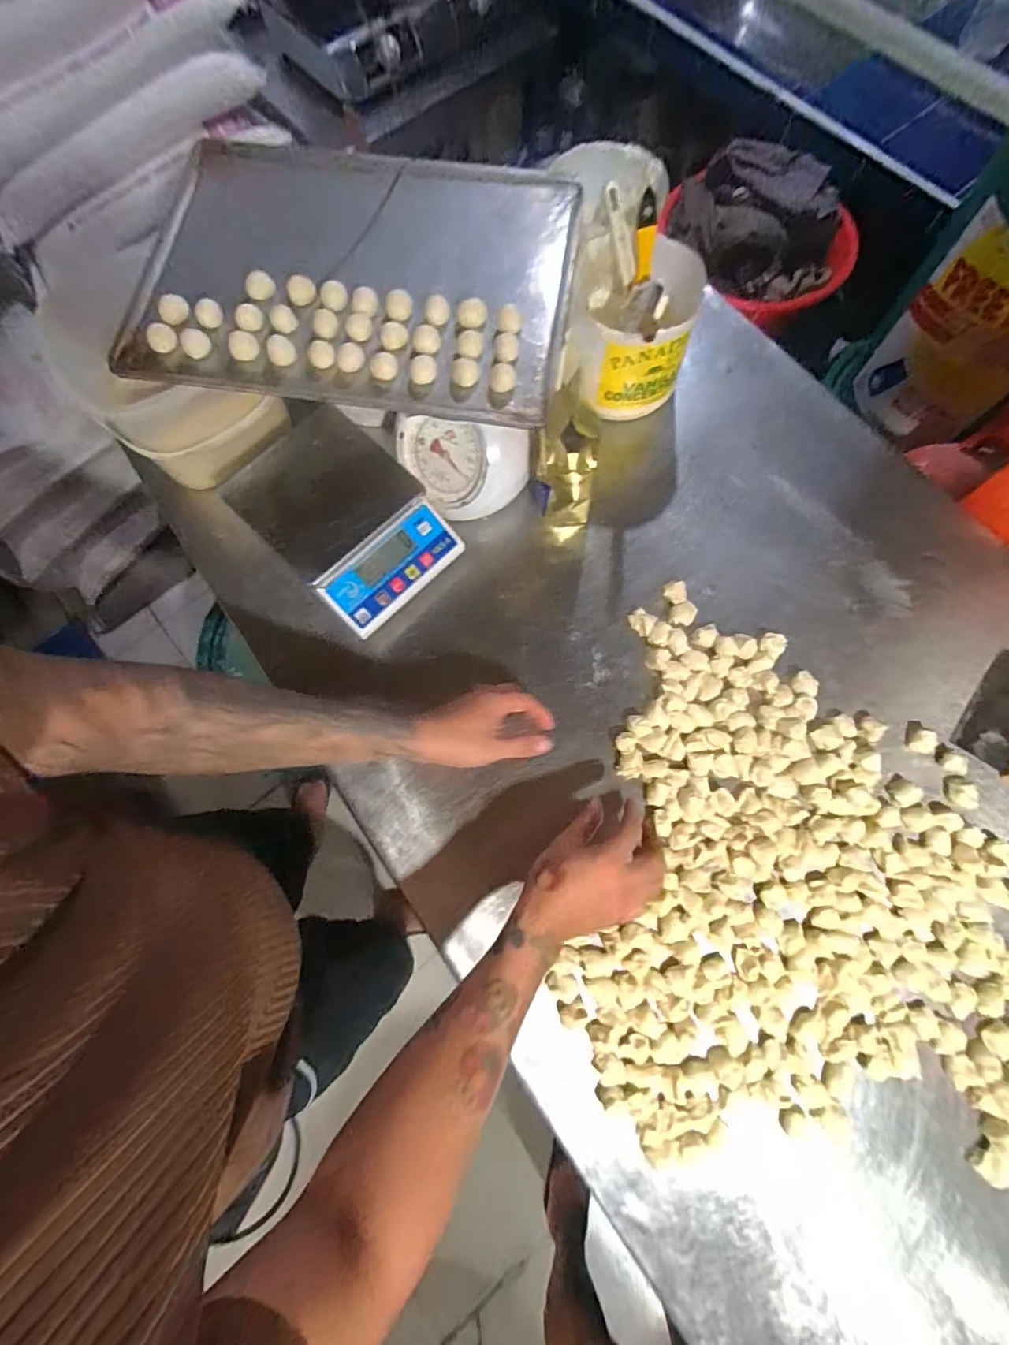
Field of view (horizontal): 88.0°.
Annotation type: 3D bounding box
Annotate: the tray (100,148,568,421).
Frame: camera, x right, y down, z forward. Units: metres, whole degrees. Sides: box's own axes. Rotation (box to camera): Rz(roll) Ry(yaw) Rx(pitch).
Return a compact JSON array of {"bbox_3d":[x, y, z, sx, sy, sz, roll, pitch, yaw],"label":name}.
[{"bbox_3d":[-0.173,-0.443,0.568,0.480,0.035,0.336,8,75,4],"label":"tray"}]

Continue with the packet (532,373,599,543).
[{"bbox_3d":[0.073,-0.251,0.645,0.073,0.147,0.127,0,72,2],"label":"packet"}]

